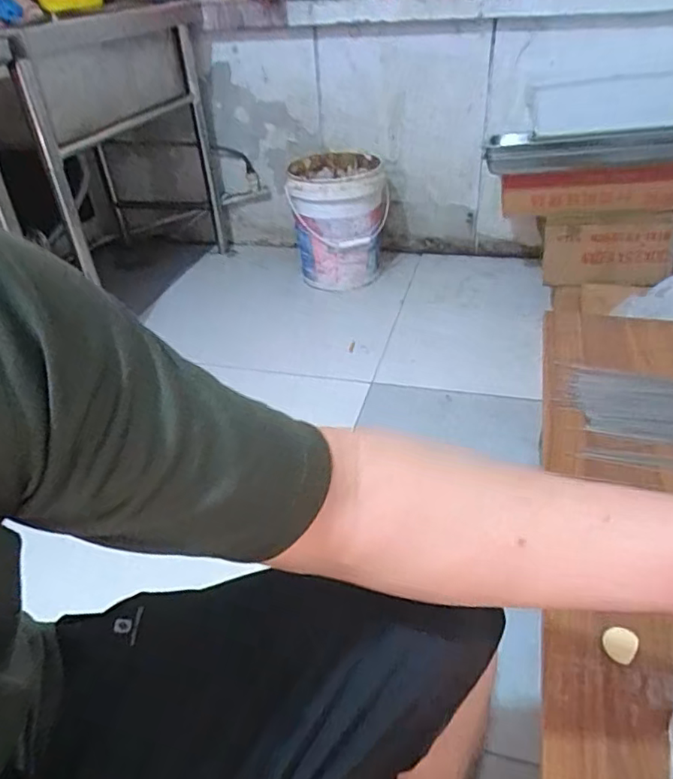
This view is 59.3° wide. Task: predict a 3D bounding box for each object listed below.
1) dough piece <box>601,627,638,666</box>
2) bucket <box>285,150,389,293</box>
[{"bbox_3d":[0.280,0.251,0.583,0.031,0.008,0.035,26,45,35],"label":"dough piece"},{"bbox_3d":[0.011,-0.496,1.818,0.281,0.368,0.293,-3,35,2],"label":"bucket"}]

